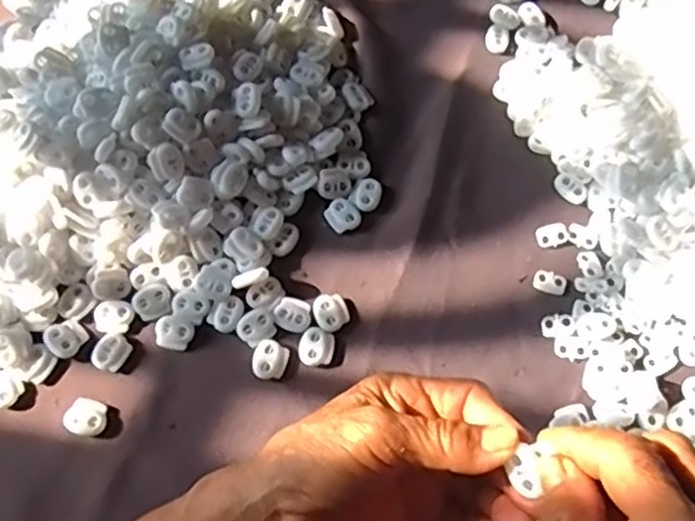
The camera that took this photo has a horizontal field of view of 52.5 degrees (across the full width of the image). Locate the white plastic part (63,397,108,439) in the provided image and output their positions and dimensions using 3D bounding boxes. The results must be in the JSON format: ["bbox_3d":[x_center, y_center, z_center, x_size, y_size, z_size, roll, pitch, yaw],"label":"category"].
[{"bbox_3d":[-0.146,0.088,0.393,0.022,0.008,0.020,20,70,7],"label":"white plastic part"}]

